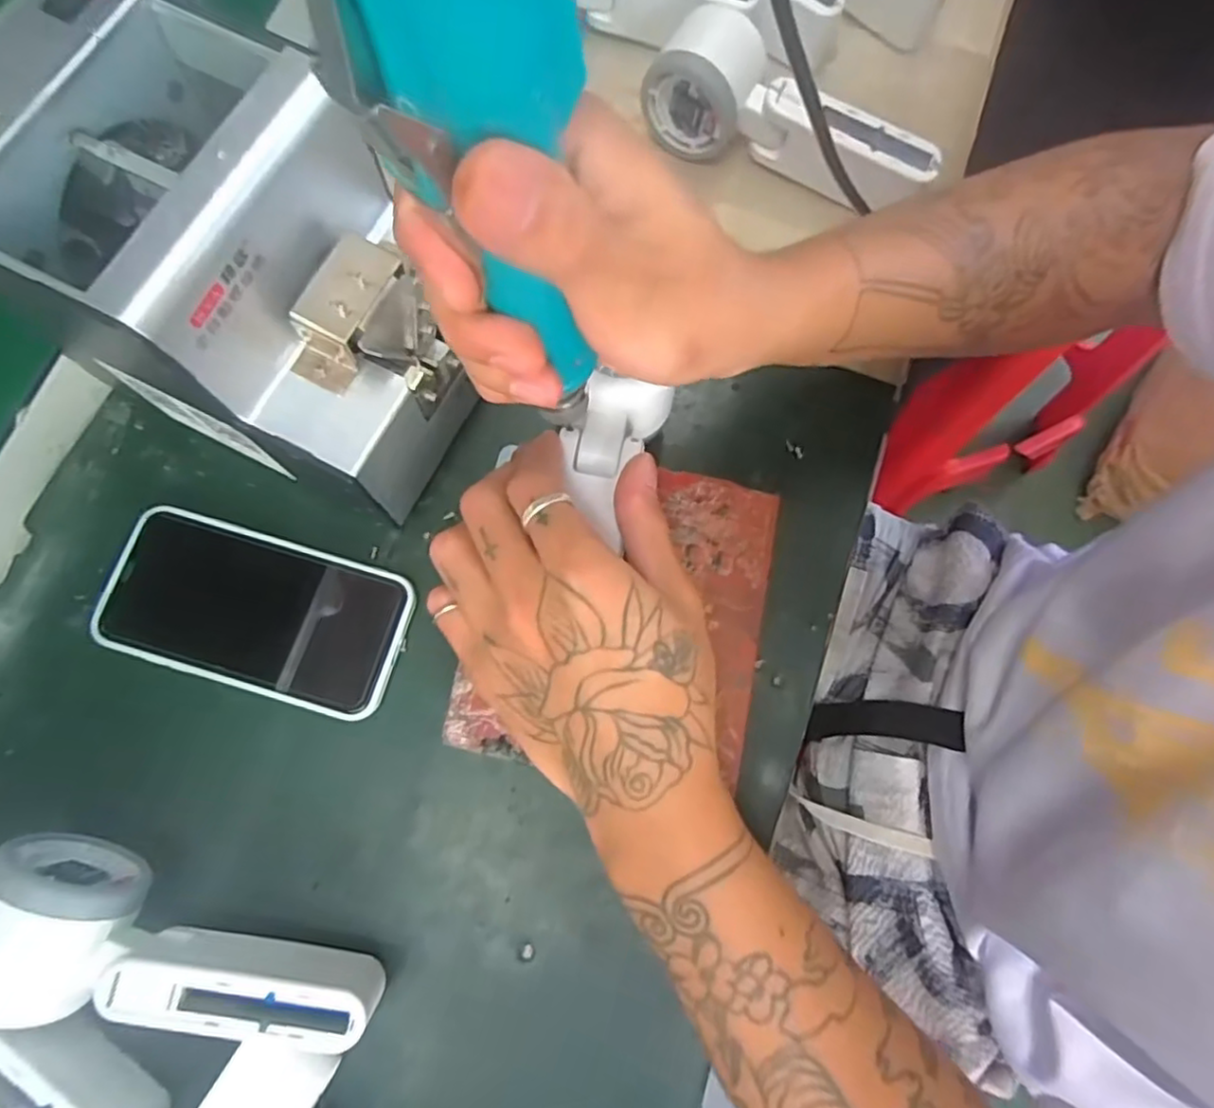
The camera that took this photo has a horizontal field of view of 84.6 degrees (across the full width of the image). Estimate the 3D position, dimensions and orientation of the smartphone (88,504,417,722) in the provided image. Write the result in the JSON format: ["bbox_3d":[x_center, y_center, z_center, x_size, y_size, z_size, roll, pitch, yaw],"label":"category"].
[{"bbox_3d":[-0.174,0.028,0.334,0.144,0.014,0.074,16,77,3],"label":"smartphone"}]

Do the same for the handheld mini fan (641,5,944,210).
[{"bbox_3d":[0.104,-0.246,0.385,0.166,0.055,0.055,30,78,6],"label":"handheld mini fan"}]

